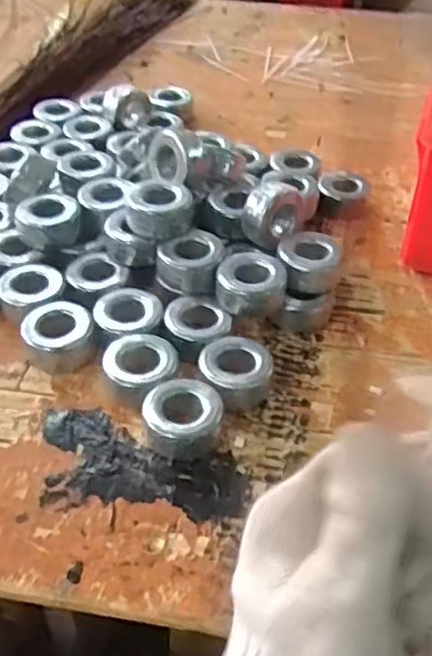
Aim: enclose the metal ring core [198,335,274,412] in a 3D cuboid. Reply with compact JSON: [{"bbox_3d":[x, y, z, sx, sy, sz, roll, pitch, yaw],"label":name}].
[{"bbox_3d":[0.017,0.038,0.587,0.059,0.035,0.061,4,42,4],"label":"metal ring core"}]

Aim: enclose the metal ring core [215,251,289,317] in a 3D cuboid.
[{"bbox_3d":[0.033,-0.042,0.626,0.060,0.033,0.054,-32,51,-31],"label":"metal ring core"}]

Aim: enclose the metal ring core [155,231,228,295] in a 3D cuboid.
[{"bbox_3d":[-0.024,-0.062,0.652,0.062,0.036,0.057,10,42,10],"label":"metal ring core"}]

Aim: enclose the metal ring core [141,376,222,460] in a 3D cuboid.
[{"bbox_3d":[-0.026,0.072,0.549,0.057,0.035,0.055,0,42,0],"label":"metal ring core"}]

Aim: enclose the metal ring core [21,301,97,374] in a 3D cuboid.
[{"bbox_3d":[-0.138,0.006,0.613,0.058,0.031,0.068,-7,42,-8],"label":"metal ring core"}]

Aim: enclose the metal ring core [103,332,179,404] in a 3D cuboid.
[{"bbox_3d":[-0.064,0.035,0.591,0.057,0.029,0.059,0,42,0],"label":"metal ring core"}]

